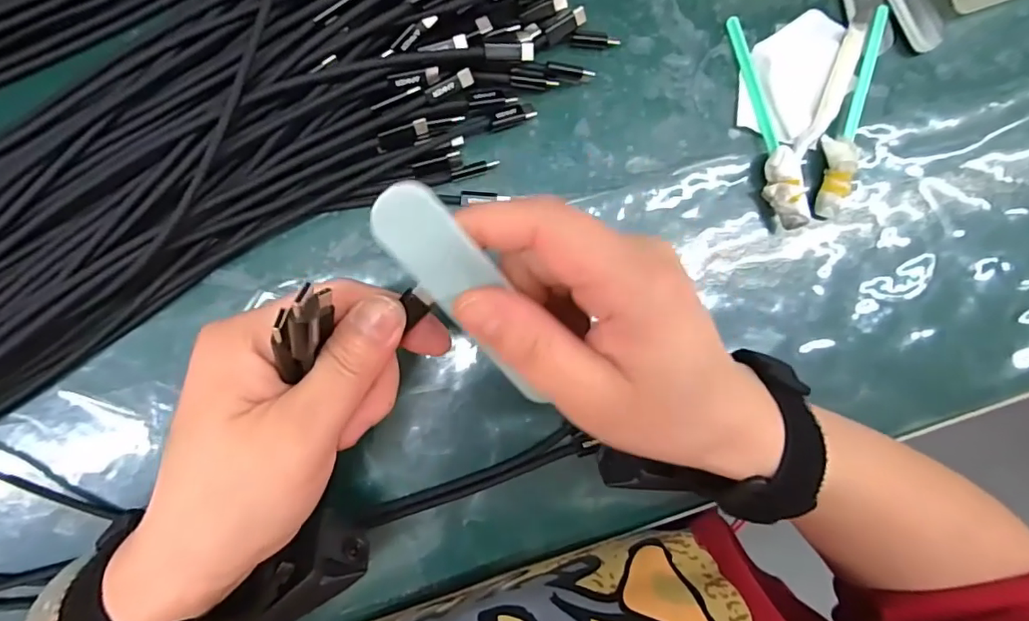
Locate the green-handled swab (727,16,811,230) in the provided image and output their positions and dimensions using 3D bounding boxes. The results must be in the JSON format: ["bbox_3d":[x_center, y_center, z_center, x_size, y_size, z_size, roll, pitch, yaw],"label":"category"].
[{"bbox_3d":[0.142,-0.103,0.284,0.021,0.015,0.118,-11,89,-5],"label":"green-handled swab"}]

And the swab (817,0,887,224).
[{"bbox_3d":[0.187,-0.112,0.291,0.019,0.011,0.119,13,87,-4],"label":"swab"}]

